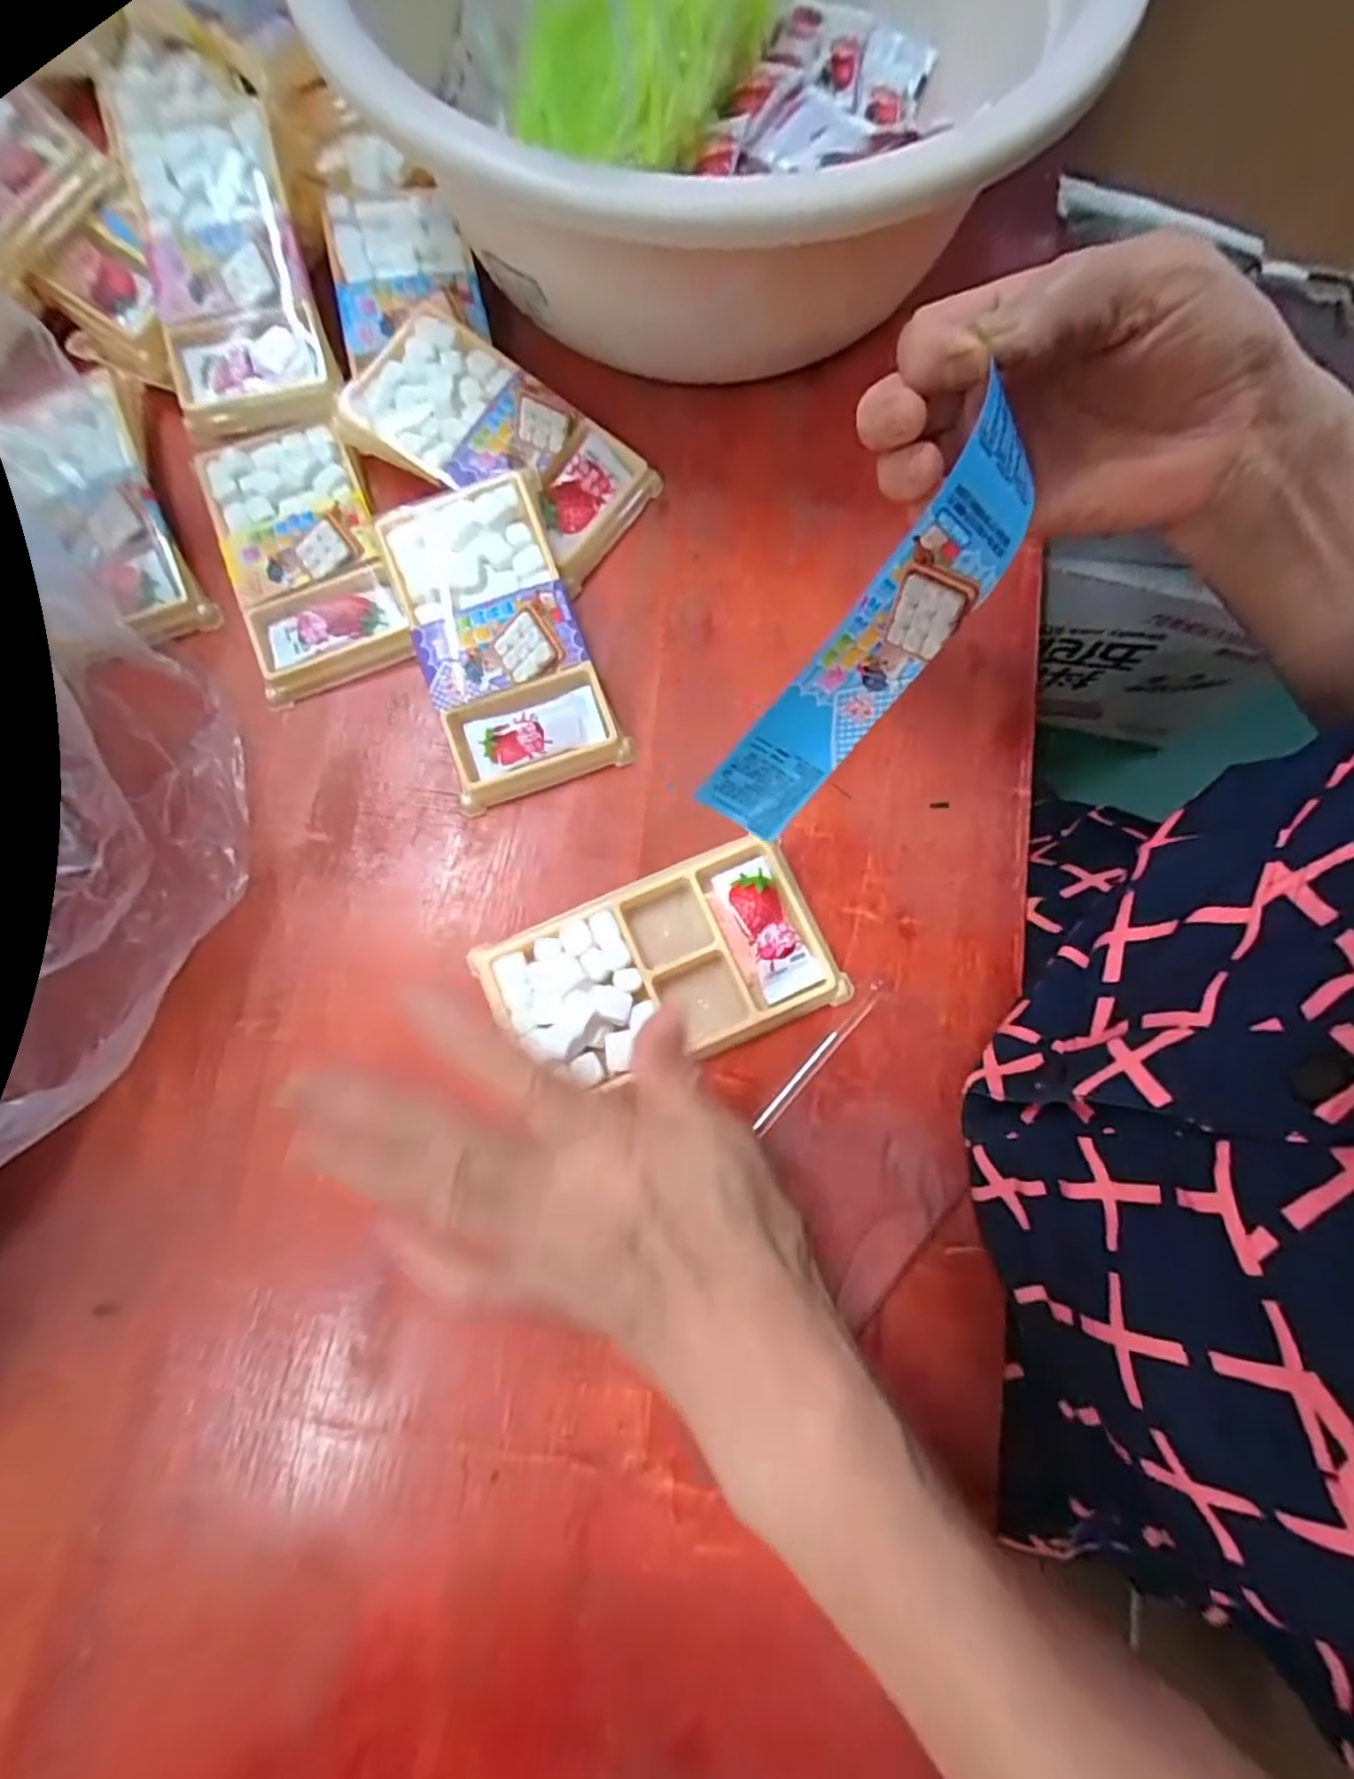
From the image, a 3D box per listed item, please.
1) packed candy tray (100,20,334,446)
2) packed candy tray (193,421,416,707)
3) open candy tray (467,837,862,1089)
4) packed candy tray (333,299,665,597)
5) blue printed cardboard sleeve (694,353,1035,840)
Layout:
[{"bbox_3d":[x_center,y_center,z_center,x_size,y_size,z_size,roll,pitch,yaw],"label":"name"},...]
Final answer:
[{"bbox_3d":[-0.218,-0.309,0.331,0.072,0.017,0.172,-15,94,-4],"label":"packed candy tray"},{"bbox_3d":[-0.174,-0.159,0.329,0.069,0.015,0.136,-22,79,-6],"label":"packed candy tray"},{"bbox_3d":[-0.007,0.031,0.287,0.134,0.016,0.074,-19,78,-5],"label":"open candy tray"},{"bbox_3d":[-0.085,-0.212,0.335,0.144,0.024,0.073,35,79,7],"label":"packed candy tray"},{"bbox_3d":[0.060,-0.073,0.228,0.036,0.137,0.009,20,35,-29],"label":"blue printed cardboard sleeve"}]

